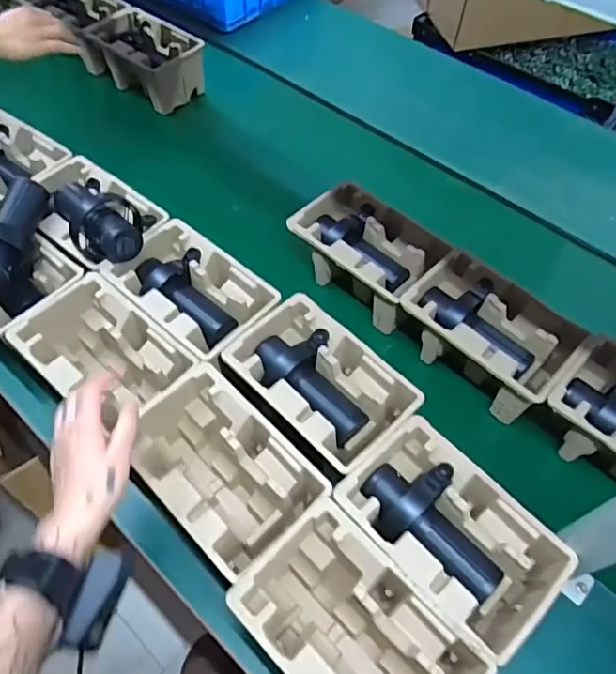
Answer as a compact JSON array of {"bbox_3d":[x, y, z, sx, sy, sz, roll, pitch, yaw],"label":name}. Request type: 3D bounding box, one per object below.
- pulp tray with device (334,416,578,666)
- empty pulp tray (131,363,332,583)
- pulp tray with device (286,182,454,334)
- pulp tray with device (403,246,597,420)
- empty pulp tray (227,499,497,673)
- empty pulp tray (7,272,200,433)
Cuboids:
[{"bbox_3d":[0.153,0.230,0.606,0.140,0.117,0.221,-37,64,-21],"label":"pulp tray with device"},{"bbox_3d":[-0.103,0.164,0.640,0.142,0.116,0.224,-39,65,-22],"label":"empty pulp tray"},{"bbox_3d":[0.087,-0.129,0.837,0.225,0.092,0.139,40,66,23],"label":"pulp tray with device"},{"bbox_3d":[0.250,-0.003,0.747,0.225,0.107,0.140,39,65,22],"label":"pulp tray with device"},{"bbox_3d":[0.046,0.311,0.550,0.139,0.123,0.221,-39,65,-22],"label":"empty pulp tray"},{"bbox_3d":[-0.267,0.036,0.718,0.220,0.107,0.142,36,64,21],"label":"empty pulp tray"}]

